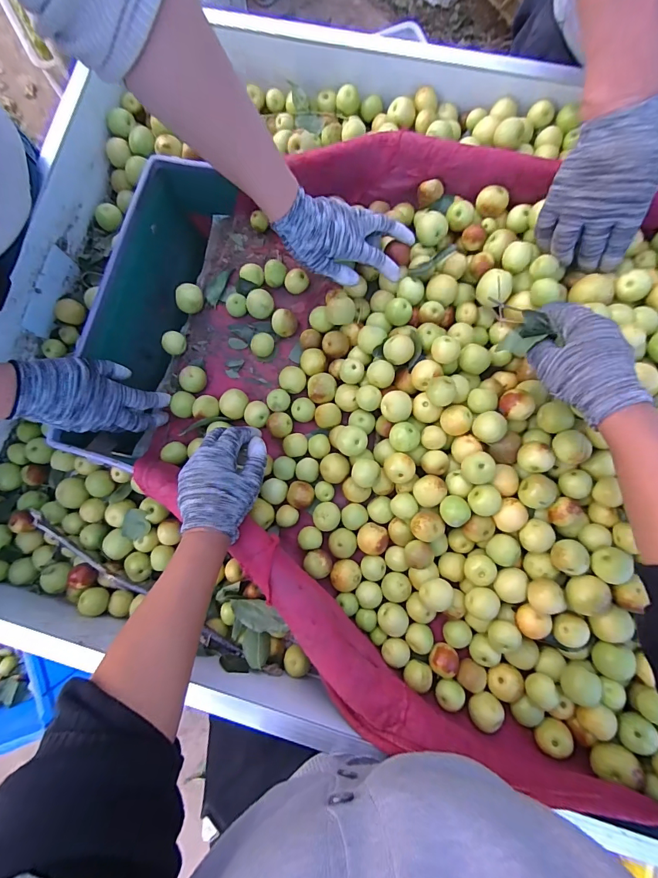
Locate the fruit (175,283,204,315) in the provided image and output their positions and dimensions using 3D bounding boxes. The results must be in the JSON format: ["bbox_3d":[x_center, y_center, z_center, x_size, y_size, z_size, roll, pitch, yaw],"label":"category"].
[{"bbox_3d":[-0.191,-0.192,0.541,0.035,0.031,0.033,0,83,-1],"label":"fruit"}]

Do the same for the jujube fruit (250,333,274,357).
[{"bbox_3d":[-0.089,-0.126,0.530,0.031,0.022,0.031,0,83,-1],"label":"jujube fruit"}]

